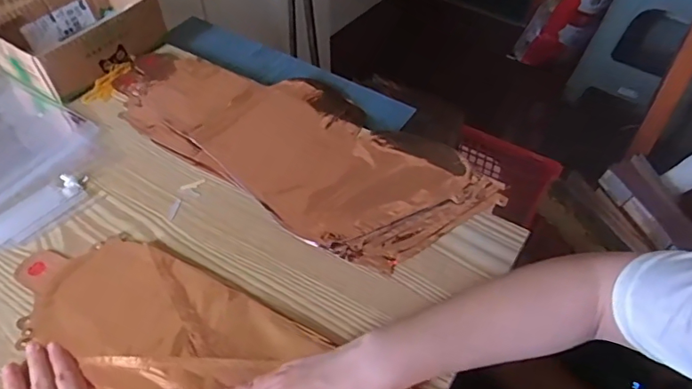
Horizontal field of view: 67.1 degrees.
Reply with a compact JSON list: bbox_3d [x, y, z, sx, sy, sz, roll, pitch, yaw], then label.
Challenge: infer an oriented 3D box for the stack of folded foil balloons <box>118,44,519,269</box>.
[{"bbox_3d":[-0.066,-0.072,0.603,0.452,0.022,0.200,30,55,24],"label":"stack of folded foil balloons"}]

